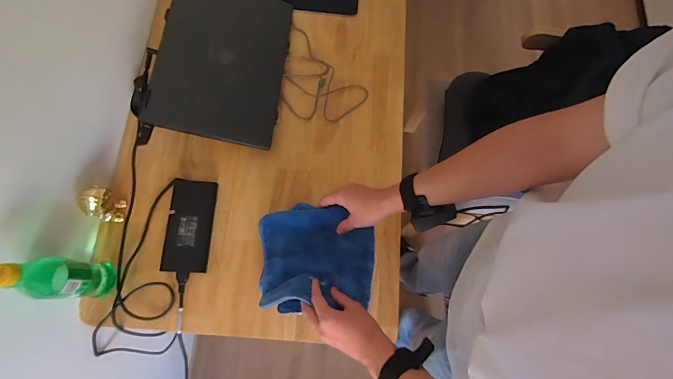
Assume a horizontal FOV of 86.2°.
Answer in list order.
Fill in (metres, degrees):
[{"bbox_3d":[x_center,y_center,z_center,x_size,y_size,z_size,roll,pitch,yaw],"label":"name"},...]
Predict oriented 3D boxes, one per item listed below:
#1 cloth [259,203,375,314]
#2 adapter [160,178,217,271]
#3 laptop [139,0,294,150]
[{"bbox_3d":[-0.037,0.113,0.627,0.198,0.092,0.176,-2,74,-3],"label":"cloth"},{"bbox_3d":[-0.292,0.070,0.717,0.084,0.019,0.180,3,74,-1],"label":"adapter"},{"bbox_3d":[-0.242,-0.282,0.784,0.252,0.025,0.365,13,74,-23],"label":"laptop"}]

